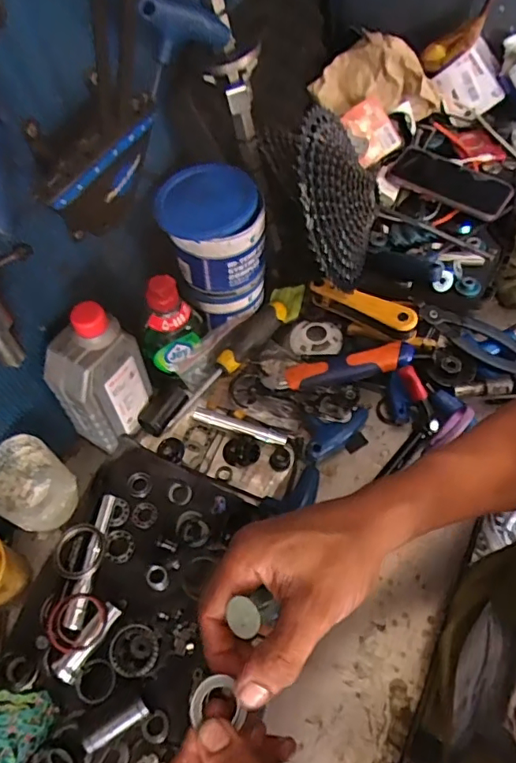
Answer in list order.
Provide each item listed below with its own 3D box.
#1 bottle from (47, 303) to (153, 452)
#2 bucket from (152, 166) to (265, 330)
[{"bbox_3d":[-0.157,-0.004,0.532,0.047,0.165,0.083,33,66,21],"label":"bottle"},{"bbox_3d":[-0.043,-0.145,0.586,0.103,0.151,0.090,-1,58,3],"label":"bucket"}]

